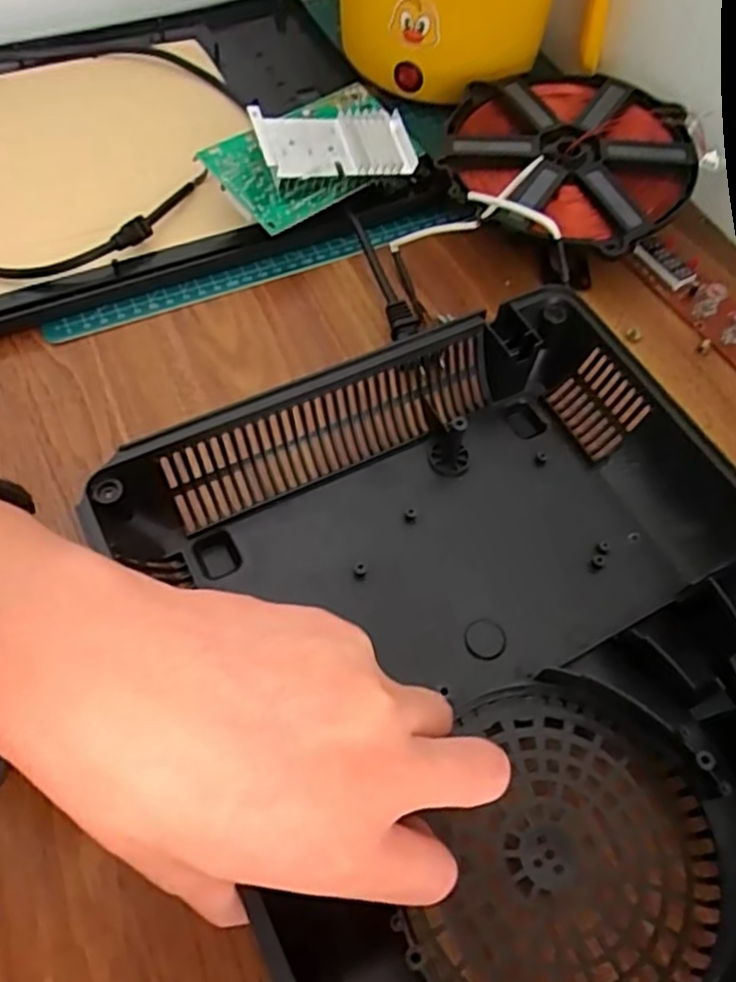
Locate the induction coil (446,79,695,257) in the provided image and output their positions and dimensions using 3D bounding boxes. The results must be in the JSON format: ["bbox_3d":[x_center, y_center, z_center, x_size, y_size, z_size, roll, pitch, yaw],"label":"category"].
[{"bbox_3d":[0.133,-0.222,0.474,0.156,0.024,0.160,0,63,0],"label":"induction coil"}]

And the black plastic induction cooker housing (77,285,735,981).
[{"bbox_3d":[0.074,0.080,0.294,0.285,0.056,0.342,-27,65,-13],"label":"black plastic induction cooker housing"}]

